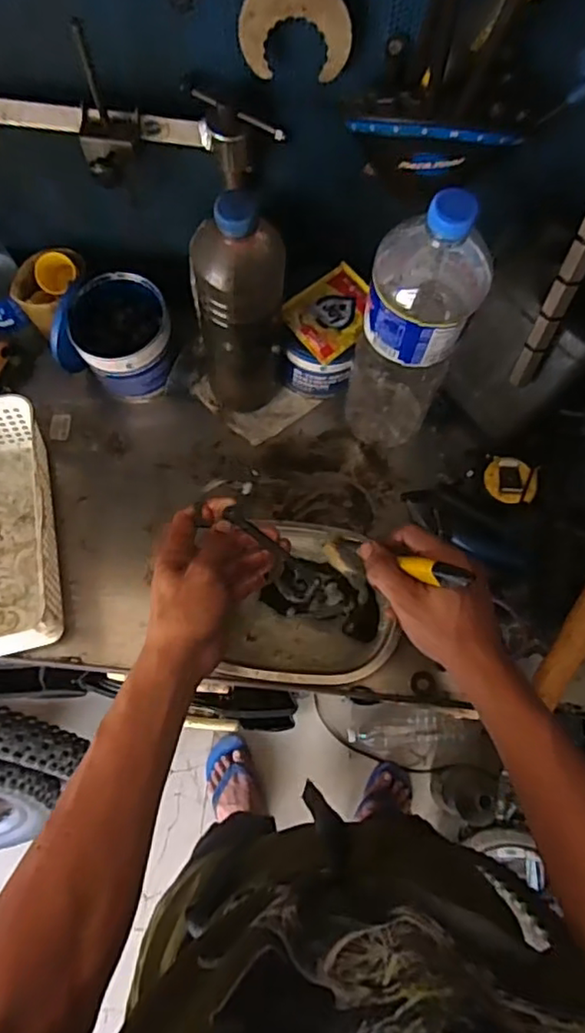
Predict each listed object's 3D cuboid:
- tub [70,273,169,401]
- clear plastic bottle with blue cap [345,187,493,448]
[{"bbox_3d":[-0.180,-0.194,0.650,0.098,0.092,0.109,-17,72,-6],"label":"tub"},{"bbox_3d":[0.107,-0.161,0.540,0.082,0.308,0.103,22,73,7],"label":"clear plastic bottle with blue cap"}]

